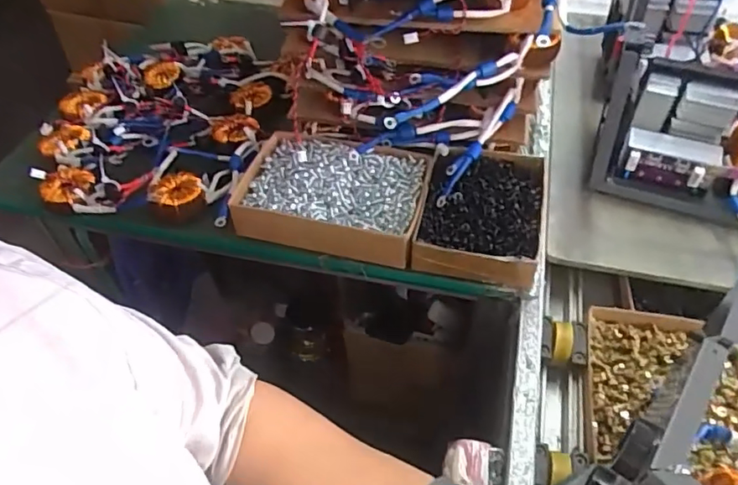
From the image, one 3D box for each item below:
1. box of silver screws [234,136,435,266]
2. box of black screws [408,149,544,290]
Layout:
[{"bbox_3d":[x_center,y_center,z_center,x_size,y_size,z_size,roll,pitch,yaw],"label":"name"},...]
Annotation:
[{"bbox_3d":[-0.043,-0.057,0.641,0.210,0.044,0.139,9,50,11],"label":"box of silver screws"},{"bbox_3d":[0.130,-0.033,0.627,0.130,0.058,0.175,11,50,12],"label":"box of black screws"}]

